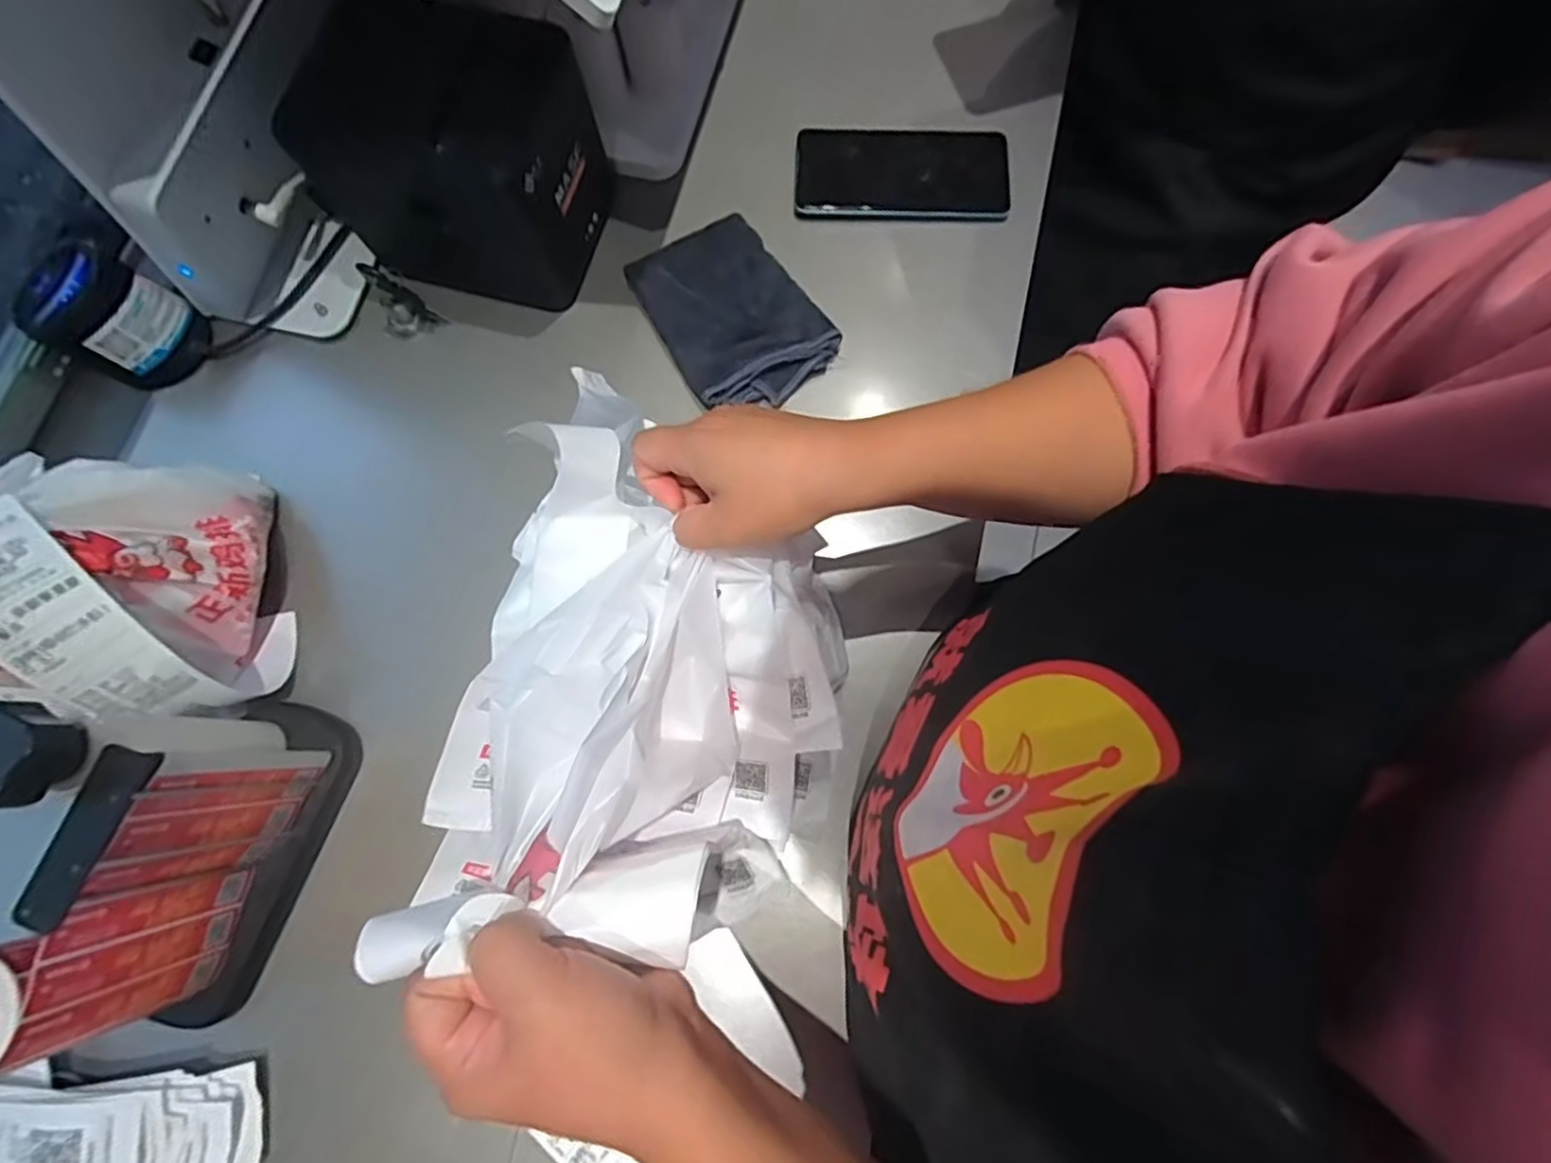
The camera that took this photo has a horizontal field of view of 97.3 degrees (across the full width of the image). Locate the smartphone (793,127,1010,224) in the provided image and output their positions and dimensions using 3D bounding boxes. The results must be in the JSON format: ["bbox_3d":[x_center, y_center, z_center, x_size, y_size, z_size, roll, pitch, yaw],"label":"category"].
[{"bbox_3d":[0.096,-0.313,0.520,0.160,0.009,0.080,1,76,1],"label":"smartphone"}]

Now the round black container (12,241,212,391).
[{"bbox_3d":[-0.452,-0.179,0.471,0.071,0.063,0.073,29,78,8],"label":"round black container"}]

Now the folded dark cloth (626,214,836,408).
[{"bbox_3d":[-0.032,-0.193,0.487,0.102,0.014,0.143,-35,78,-7],"label":"folded dark cloth"}]

